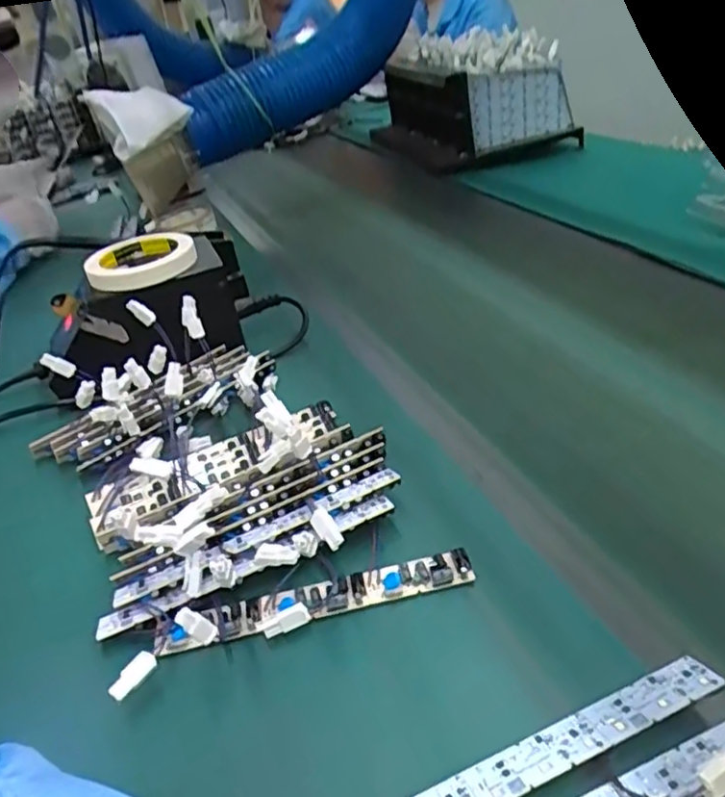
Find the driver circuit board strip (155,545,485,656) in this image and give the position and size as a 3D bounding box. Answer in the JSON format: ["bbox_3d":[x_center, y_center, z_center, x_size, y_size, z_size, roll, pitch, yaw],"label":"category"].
[{"bbox_3d":[-0.027,0.120,0.387,0.185,0.016,0.023,-11,33,-3],"label":"driver circuit board strip"}]

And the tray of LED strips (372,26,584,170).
[{"bbox_3d":[0.196,-0.591,1.296,0.267,0.199,0.400,-19,35,-17],"label":"tray of LED strips"}]

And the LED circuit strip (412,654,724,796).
[{"bbox_3d":[0.077,0.162,0.291,0.189,0.004,0.023,-19,19,-13],"label":"LED circuit strip"}]

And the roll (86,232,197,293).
[{"bbox_3d":[-0.215,-0.134,0.631,0.099,0.021,0.105,-6,33,4],"label":"roll"}]

